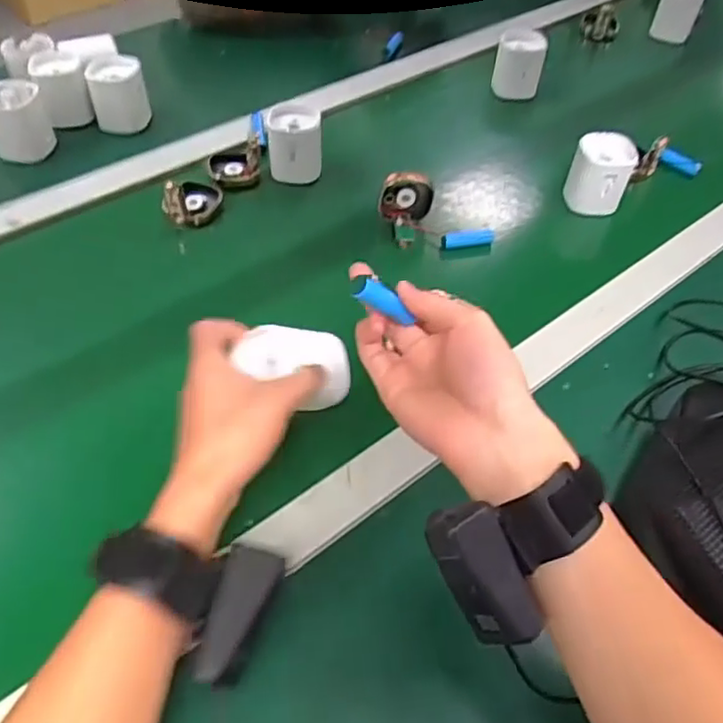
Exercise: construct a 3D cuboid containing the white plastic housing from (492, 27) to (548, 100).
[{"bbox_3d":[0.202,-0.378,0.839,0.060,0.081,0.043,12,50,7],"label":"white plastic housing"}]

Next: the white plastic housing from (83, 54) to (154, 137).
[{"bbox_3d":[-0.280,-0.310,0.751,0.062,0.068,0.049,-13,52,-14],"label":"white plastic housing"}]

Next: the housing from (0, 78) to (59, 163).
[{"bbox_3d":[-0.371,-0.258,0.703,0.063,0.063,0.060,-22,54,-21],"label":"housing"}]

